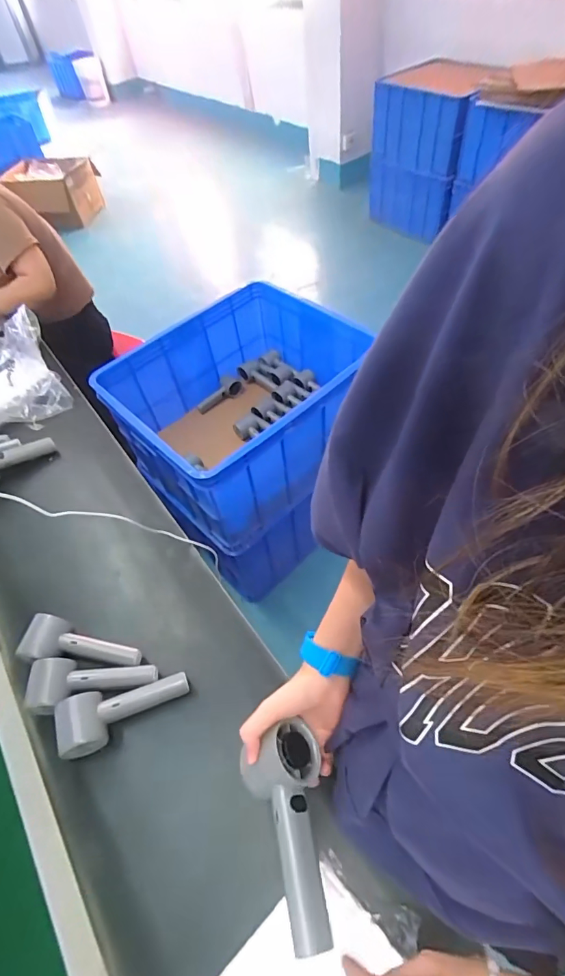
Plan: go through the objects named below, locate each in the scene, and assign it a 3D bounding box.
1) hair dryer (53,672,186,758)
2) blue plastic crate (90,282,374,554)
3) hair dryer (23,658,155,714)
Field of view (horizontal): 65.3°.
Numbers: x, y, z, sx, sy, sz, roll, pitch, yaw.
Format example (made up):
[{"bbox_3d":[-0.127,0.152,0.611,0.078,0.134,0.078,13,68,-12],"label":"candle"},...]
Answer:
[{"bbox_3d":[-0.195,0.281,0.557,0.152,0.062,0.060,-17,53,-10],"label":"hair dryer"},{"bbox_3d":[-0.087,-0.223,1.217,0.477,0.343,0.635,37,62,26],"label":"blue plastic crate"},{"bbox_3d":[-0.245,0.257,0.581,0.152,0.054,0.058,0,51,-14],"label":"hair dryer"}]

